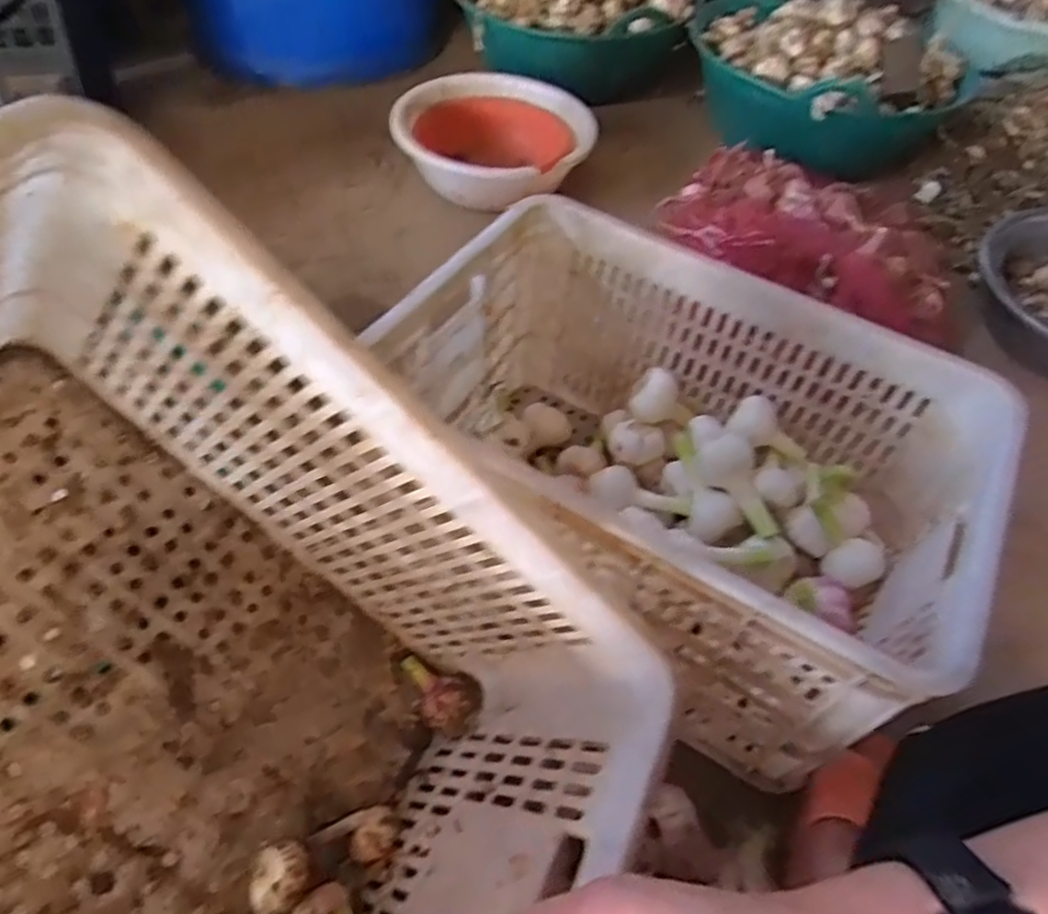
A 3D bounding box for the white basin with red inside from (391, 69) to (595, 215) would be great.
[{"bbox_3d":[-0.057,-0.557,1.252,0.351,0.104,0.292,17,51,7],"label":"white basin with red inside"}]

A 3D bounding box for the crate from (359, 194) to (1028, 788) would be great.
[{"bbox_3d":[0.138,0.016,0.724,0.519,0.273,0.351,30,54,17],"label":"crate"}]

